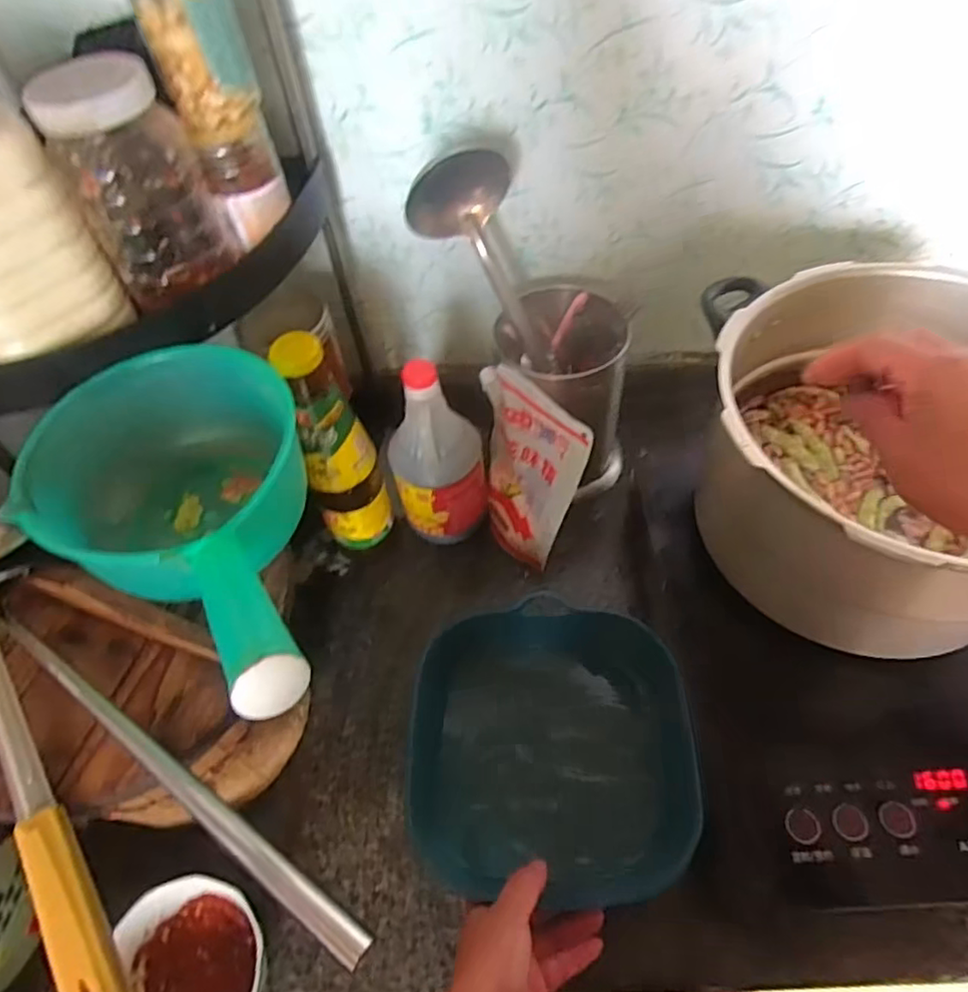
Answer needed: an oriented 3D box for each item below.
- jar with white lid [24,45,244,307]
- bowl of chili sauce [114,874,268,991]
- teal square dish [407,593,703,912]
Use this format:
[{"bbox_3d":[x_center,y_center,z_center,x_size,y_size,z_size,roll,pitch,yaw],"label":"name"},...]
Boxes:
[{"bbox_3d":[-0.228,-0.208,0.438,0.086,0.134,0.068,-27,57,-15],"label":"jar with white lid"},{"bbox_3d":[-0.206,0.344,0.465,0.104,0.057,0.116,-13,55,-6],"label":"bowl of chili sauce"},{"bbox_3d":[0.051,0.195,0.514,0.209,0.065,0.210,0,54,4],"label":"teal square dish"}]

